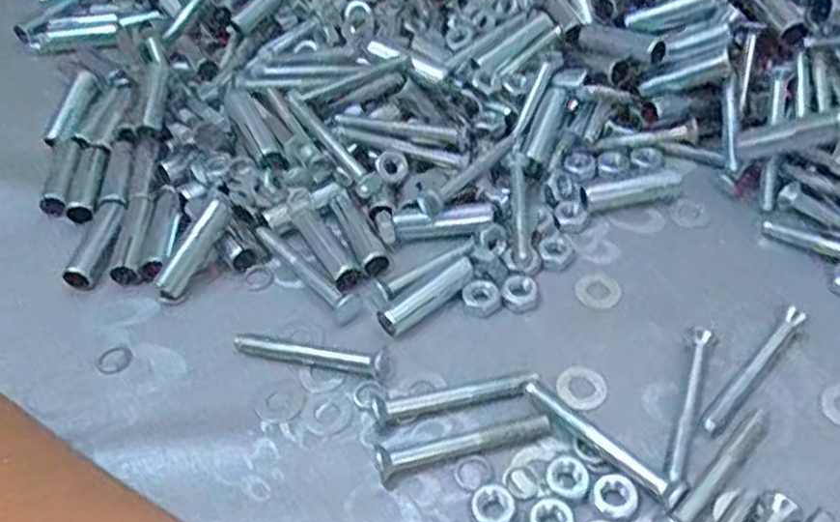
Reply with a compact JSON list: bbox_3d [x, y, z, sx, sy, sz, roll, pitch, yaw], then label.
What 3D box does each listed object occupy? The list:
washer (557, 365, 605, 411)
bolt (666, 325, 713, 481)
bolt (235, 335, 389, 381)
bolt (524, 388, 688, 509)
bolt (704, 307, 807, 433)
[{"bbox_3d":[0.053,0.041,0.249,0.016,0.004,0.017,-3,47,3],"label":"washer"},{"bbox_3d":[0.085,0.045,0.238,0.006,0.008,0.057,14,50,17],"label":"bolt"},{"bbox_3d":[-0.038,0.031,0.260,0.056,0.007,0.008,11,49,15],"label":"bolt"},{"bbox_3d":[0.056,0.055,0.230,0.010,0.009,0.054,-35,53,-25],"label":"bolt"},{"bbox_3d":[0.108,0.035,0.244,0.056,0.009,0.006,-37,54,-27],"label":"bolt"}]

